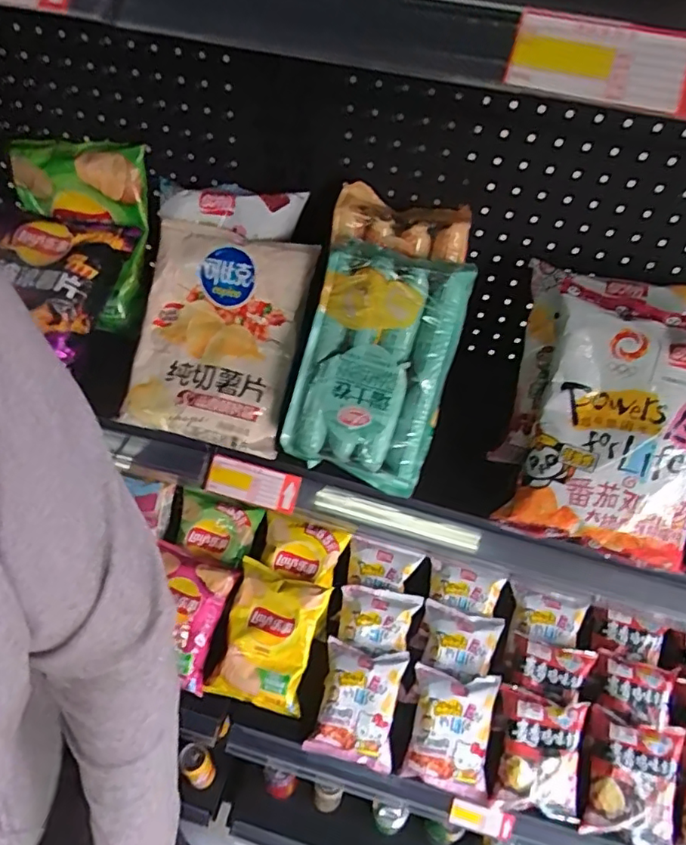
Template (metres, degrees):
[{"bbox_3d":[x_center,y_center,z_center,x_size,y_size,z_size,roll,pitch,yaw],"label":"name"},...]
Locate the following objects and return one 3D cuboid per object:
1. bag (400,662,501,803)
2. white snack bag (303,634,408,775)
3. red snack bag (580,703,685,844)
[{"bbox_3d":[0.168,0.487,0.906,0.125,0.055,0.168,11,80,5],"label":"bag"},{"bbox_3d":[0.024,0.455,0.924,0.131,0.049,0.166,12,74,11],"label":"white snack bag"},{"bbox_3d":[0.436,0.543,0.860,0.134,0.040,0.171,12,74,13],"label":"red snack bag"}]

